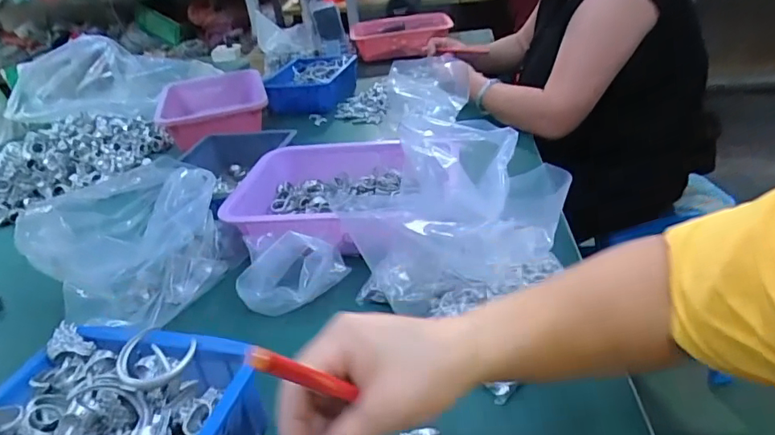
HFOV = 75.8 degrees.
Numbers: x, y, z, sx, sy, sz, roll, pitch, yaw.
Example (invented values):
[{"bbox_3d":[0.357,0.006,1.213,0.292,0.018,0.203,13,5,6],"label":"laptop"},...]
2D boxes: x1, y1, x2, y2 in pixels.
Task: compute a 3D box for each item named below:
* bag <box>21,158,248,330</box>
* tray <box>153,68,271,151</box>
[{"bbox_3d":[-0.315,0.027,0.627,0.192,0.125,0.212,13,36,30],"label":"bag"},{"bbox_3d":[-0.386,-0.247,1.127,0.249,0.074,0.282,-17,32,-16],"label":"tray"}]

